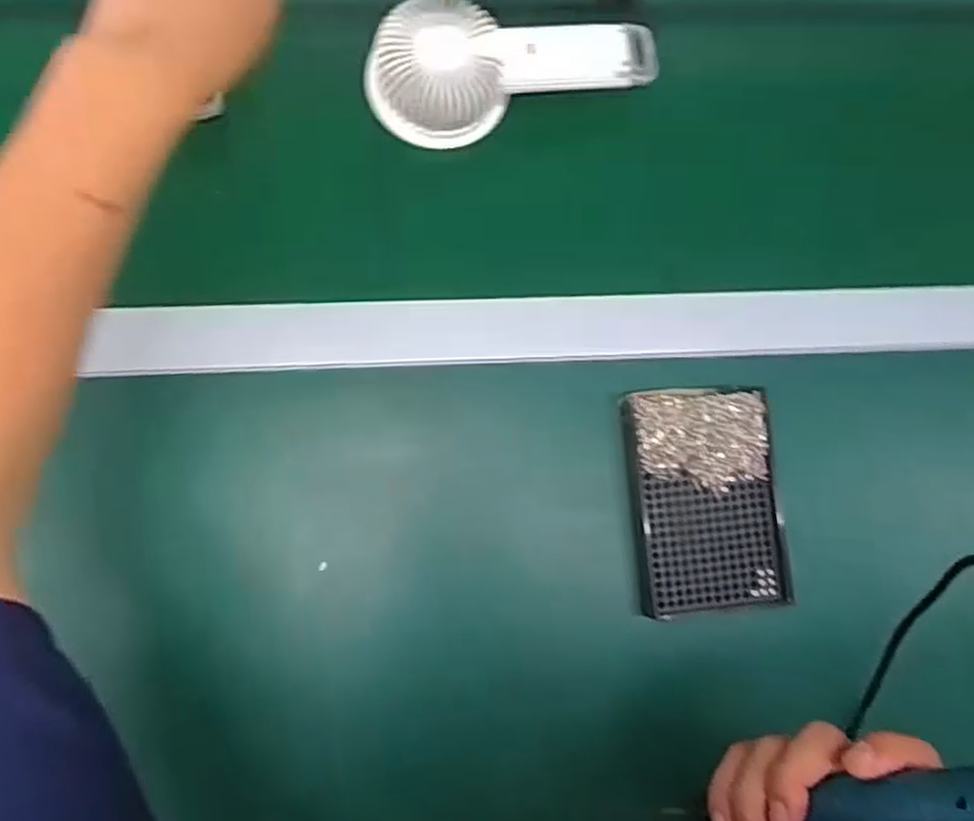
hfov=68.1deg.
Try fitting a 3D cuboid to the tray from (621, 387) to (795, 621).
[{"bbox_3d":[0.136,0.056,0.450,0.089,0.021,0.136,-5,84,-6],"label":"tray"}]

